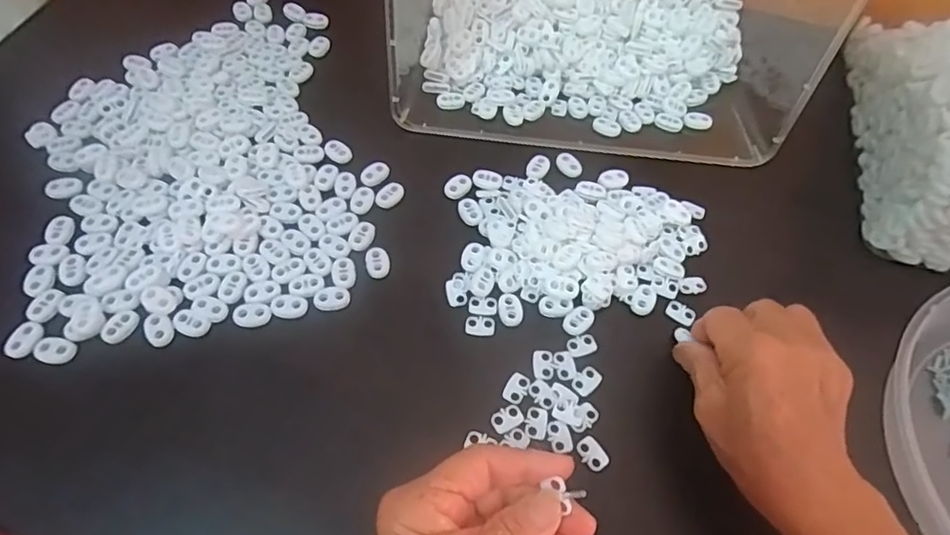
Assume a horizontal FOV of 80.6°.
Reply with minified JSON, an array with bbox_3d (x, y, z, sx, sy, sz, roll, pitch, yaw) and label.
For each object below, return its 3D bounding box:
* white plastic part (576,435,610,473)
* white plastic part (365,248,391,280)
[{"bbox_3d":[0.068,0.107,0.322,0.014,0.004,0.019,-38,69,-22],"label":"white plastic part"},{"bbox_3d":[-0.066,-0.004,0.377,0.015,0.004,0.023,-8,61,-8],"label":"white plastic part"}]

